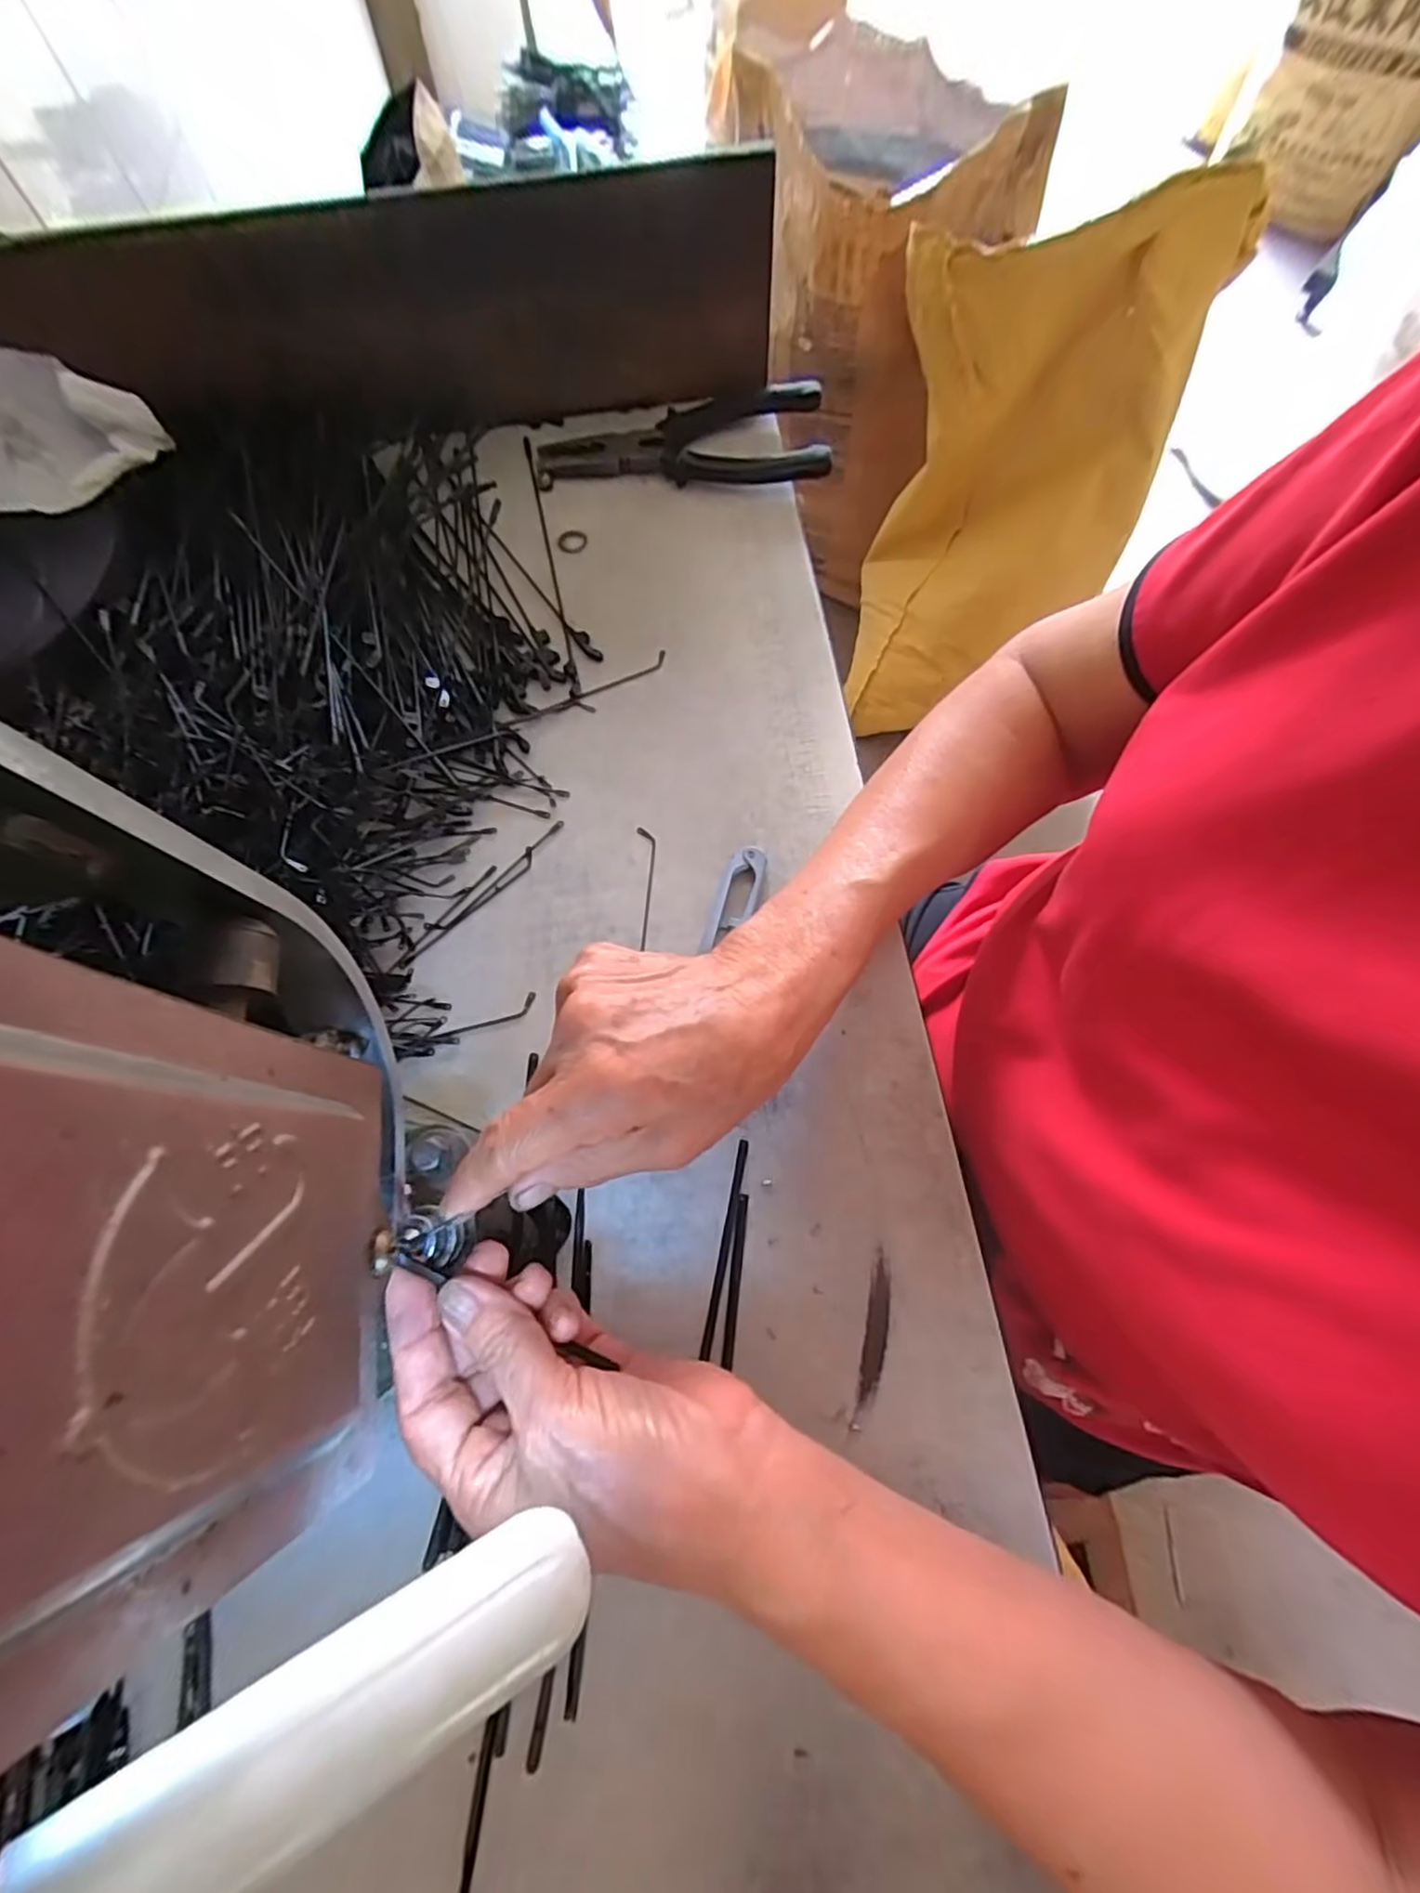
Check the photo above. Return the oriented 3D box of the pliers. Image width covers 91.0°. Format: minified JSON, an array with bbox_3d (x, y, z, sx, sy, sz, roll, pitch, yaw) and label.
[{"bbox_3d":[-0.018,-0.326,0.445,0.178,0.022,0.077,-2,71,0],"label":"pliers"}]

